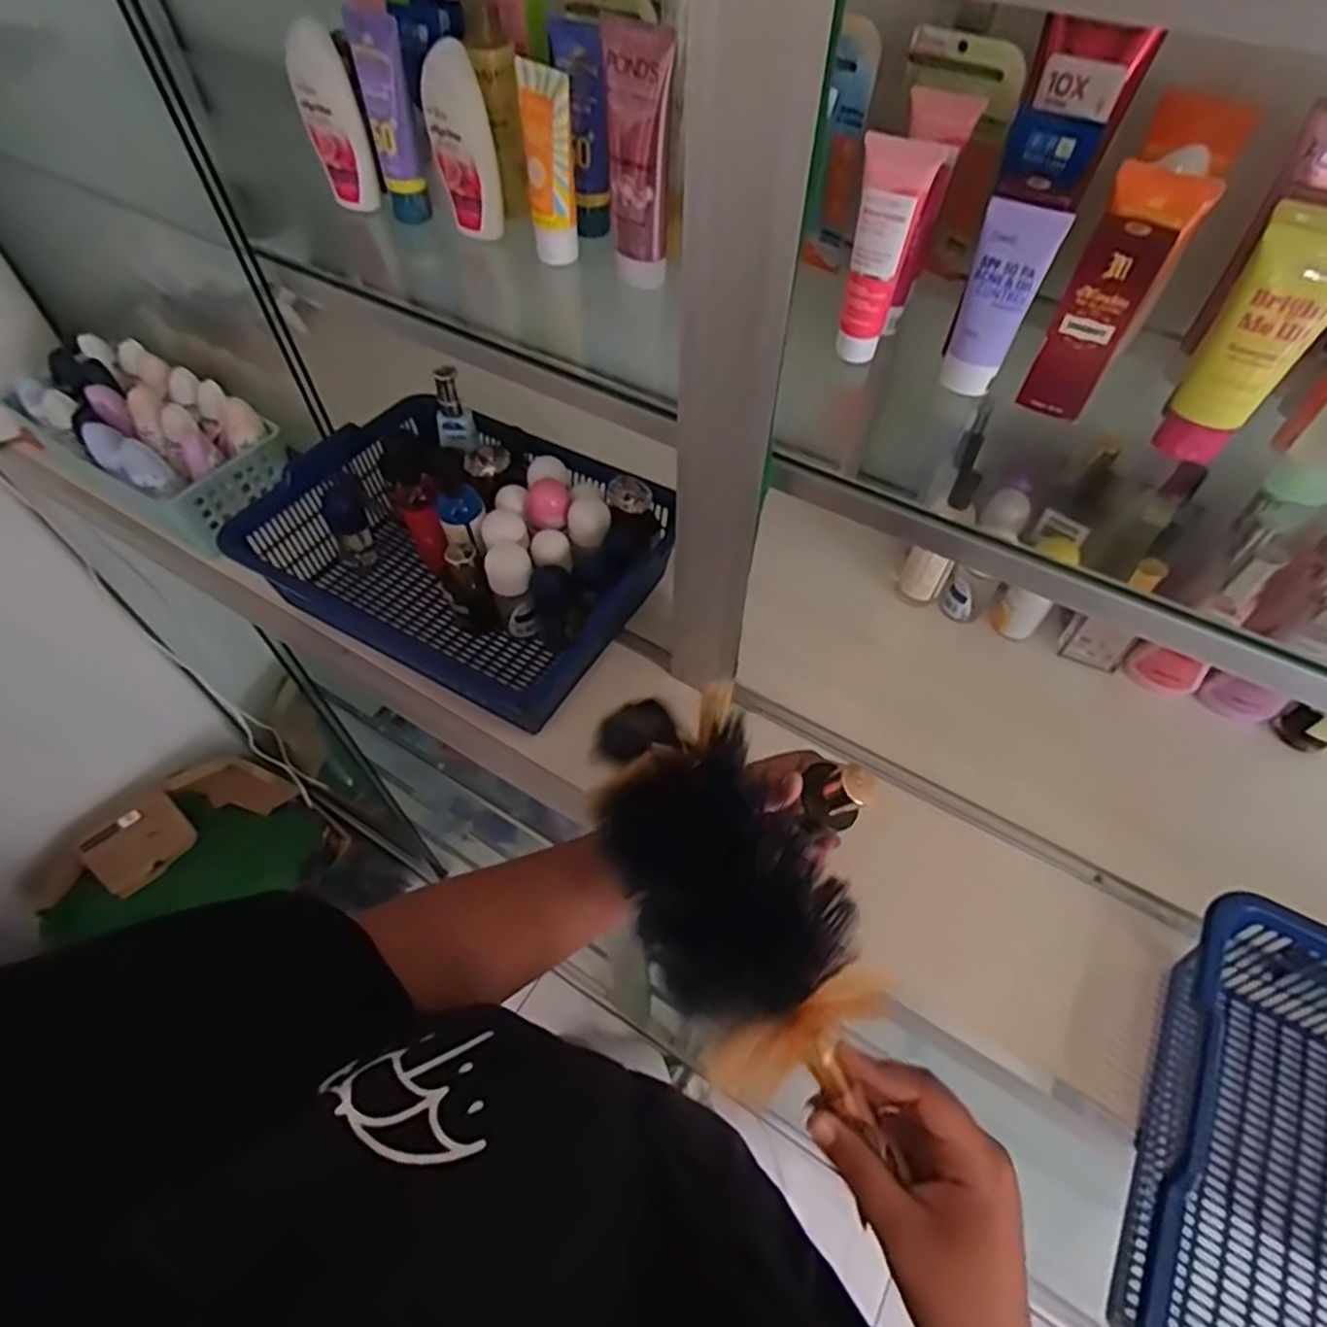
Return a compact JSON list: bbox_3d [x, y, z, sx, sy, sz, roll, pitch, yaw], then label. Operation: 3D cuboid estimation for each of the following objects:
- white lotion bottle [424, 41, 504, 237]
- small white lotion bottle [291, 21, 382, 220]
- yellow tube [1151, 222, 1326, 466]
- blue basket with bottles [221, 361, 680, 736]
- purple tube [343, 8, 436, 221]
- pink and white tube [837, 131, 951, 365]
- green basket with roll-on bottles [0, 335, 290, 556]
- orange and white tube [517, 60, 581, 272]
[{"bbox_3d":[-0.156,-0.404,0.554,0.047,0.124,0.032,9,50,6],"label":"white lotion bottle"},{"bbox_3d":[-0.270,-0.441,0.580,0.038,0.120,0.026,-14,57,-9],"label":"small white lotion bottle"},{"bbox_3d":[0.330,-0.174,0.401,0.050,0.118,0.031,31,62,19],"label":"yellow tube"},{"bbox_3d":[-0.180,-0.106,0.649,0.321,0.121,0.227,24,59,15],"label":"blue basket with bottles"},{"bbox_3d":[-0.216,-0.432,0.570,0.038,0.131,0.043,-14,57,-9],"label":"purple tube"},{"bbox_3d":[0.138,-0.257,0.451,0.040,0.122,0.024,15,58,10],"label":"pink and white tube"},{"bbox_3d":[-0.524,-0.235,0.727,0.281,0.111,0.126,28,61,18],"label":"green basket with roll-on bottles"},{"bbox_3d":[-0.083,-0.366,0.528,0.035,0.120,0.024,-6,56,-4],"label":"orange and white tube"}]

